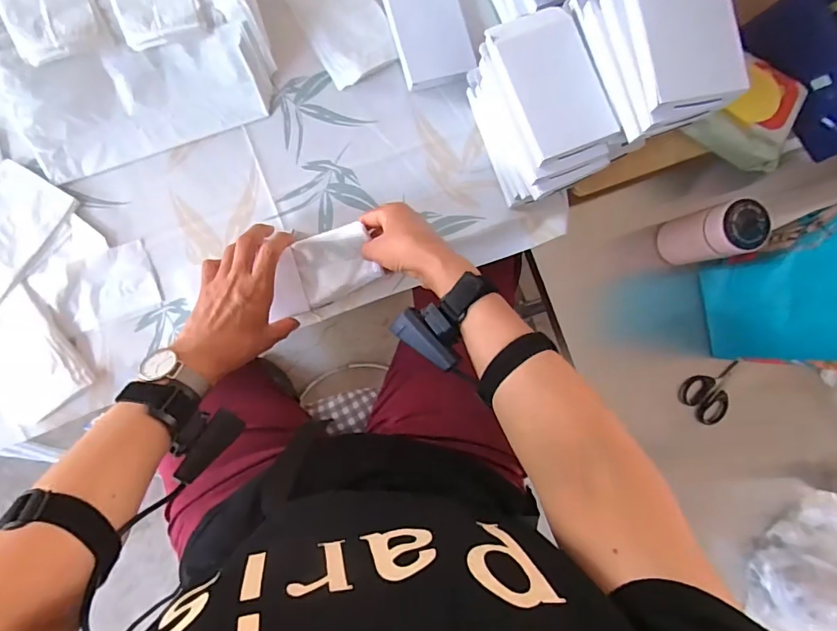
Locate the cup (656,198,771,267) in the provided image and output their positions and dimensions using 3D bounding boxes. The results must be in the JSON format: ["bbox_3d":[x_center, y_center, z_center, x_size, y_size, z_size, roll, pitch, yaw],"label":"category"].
[{"bbox_3d":[0.368,-0.101,0.596,0.057,0.123,0.061,0,89,-6],"label":"cup"}]

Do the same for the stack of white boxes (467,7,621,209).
[{"bbox_3d":[0.127,-0.218,0.522,0.099,0.125,0.166,-25,92,-6],"label":"stack of white boxes"}]

